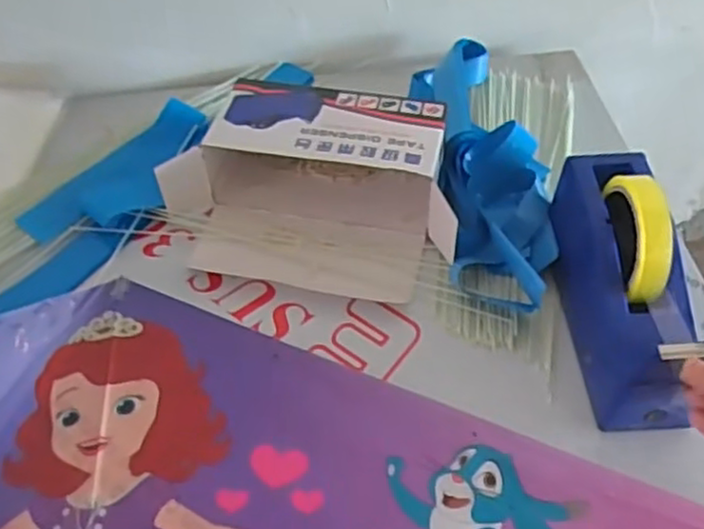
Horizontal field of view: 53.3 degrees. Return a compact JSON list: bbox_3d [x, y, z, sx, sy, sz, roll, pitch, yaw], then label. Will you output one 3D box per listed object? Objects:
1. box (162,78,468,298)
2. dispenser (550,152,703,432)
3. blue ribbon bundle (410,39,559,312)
[{"bbox_3d":[-0.035,-0.076,0.649,0.265,0.078,0.179,9,53,10],"label":"box"},{"bbox_3d":[0.205,0.005,0.525,0.061,0.123,0.196,-3,51,1],"label":"dispenser"},{"bbox_3d":[0.130,-0.112,0.676,0.106,0.067,0.346,-6,51,-2],"label":"blue ribbon bundle"}]

